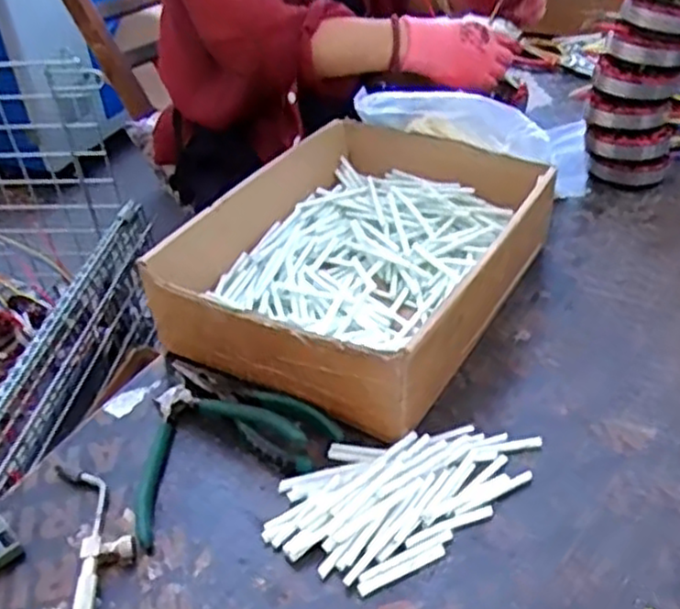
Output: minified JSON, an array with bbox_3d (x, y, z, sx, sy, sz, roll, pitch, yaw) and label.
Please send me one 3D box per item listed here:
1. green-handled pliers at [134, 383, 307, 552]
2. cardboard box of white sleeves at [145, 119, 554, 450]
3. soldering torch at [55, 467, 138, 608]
[{"bbox_3d":[-0.102,0.091,0.519,0.128,0.035,0.124,-23,41,-22],"label":"green-handled pliers"},{"bbox_3d":[0.025,-0.043,0.647,0.245,0.096,0.325,18,43,28],"label":"cardboard box of white sleeves"},{"bbox_3d":[-0.154,0.162,0.458,0.048,0.014,0.173,-14,38,-11],"label":"soldering torch"}]

